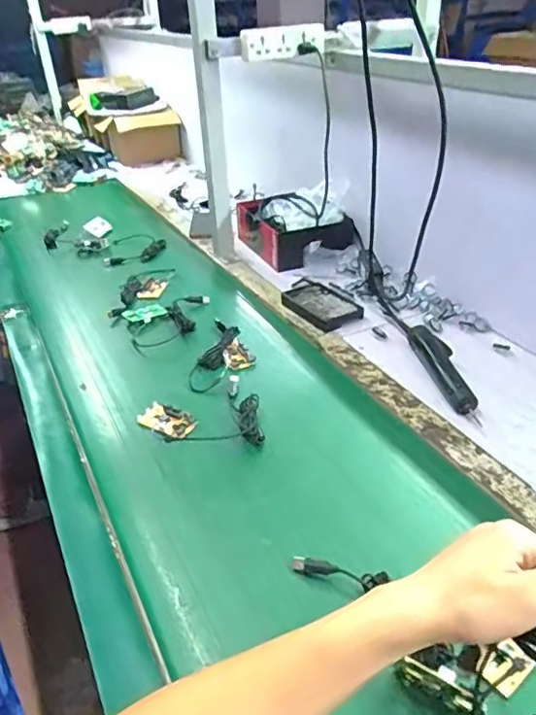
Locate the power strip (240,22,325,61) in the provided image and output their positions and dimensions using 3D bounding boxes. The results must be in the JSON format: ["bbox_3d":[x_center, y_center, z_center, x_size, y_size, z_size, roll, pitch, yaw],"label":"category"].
[{"bbox_3d":[0.031,-0.624,1.095,0.184,0.053,0.031,-24,41,-28],"label":"power strip"}]

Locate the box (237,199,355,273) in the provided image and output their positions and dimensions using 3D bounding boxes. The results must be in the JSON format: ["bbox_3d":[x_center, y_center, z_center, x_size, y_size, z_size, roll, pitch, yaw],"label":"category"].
[{"bbox_3d":[0.059,-0.297,1.284,0.192,0.080,0.271,-14,37,-17],"label":"box"}]

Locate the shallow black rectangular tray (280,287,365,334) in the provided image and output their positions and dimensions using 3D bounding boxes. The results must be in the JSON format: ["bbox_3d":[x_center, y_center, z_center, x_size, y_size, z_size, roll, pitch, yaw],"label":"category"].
[{"bbox_3d":[0.102,-0.098,1.041,0.096,0.021,0.143,-23,40,-27],"label":"shallow black rectangular tray"}]

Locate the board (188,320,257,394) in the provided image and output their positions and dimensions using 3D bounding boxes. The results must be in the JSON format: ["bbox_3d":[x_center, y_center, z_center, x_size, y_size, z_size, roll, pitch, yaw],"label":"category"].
[{"bbox_3d":[-0.067,-0.007,0.916,0.092,0.015,0.196,6,36,11],"label":"board"}]

